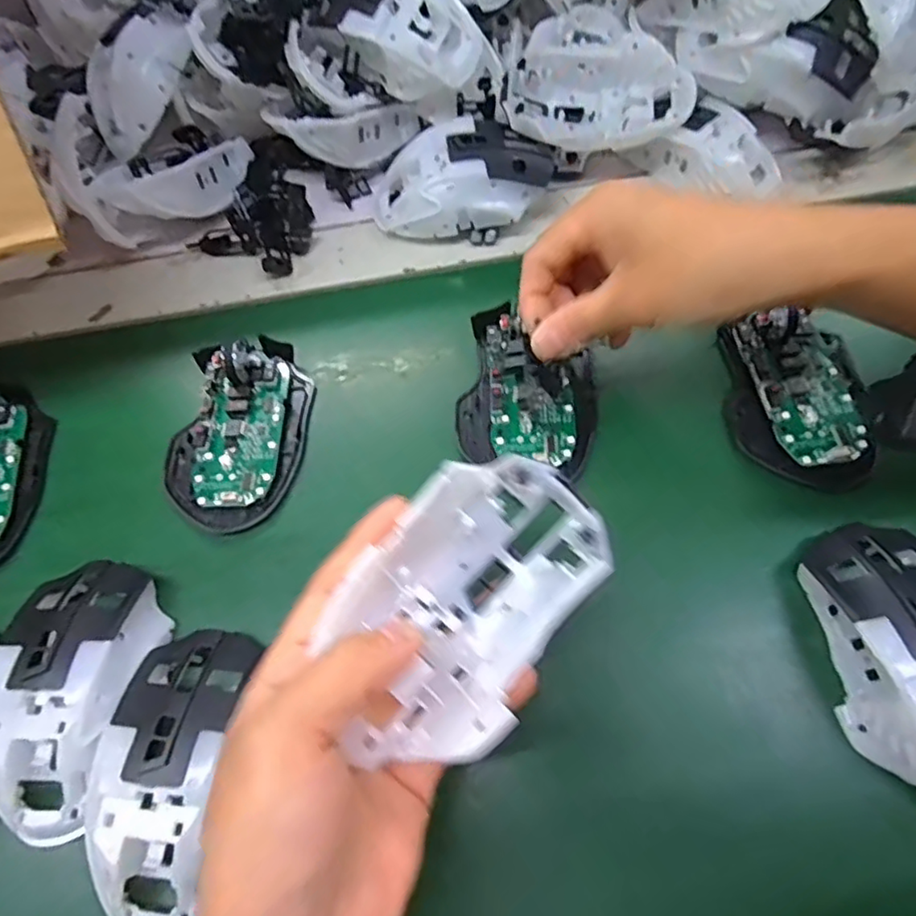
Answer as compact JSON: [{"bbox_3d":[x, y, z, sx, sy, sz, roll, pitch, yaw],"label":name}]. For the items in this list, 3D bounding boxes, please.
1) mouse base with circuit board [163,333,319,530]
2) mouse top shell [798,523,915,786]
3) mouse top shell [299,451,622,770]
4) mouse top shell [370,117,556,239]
[{"bbox_3d":[-0.120,-0.019,0.328,0.071,0.026,0.113,9,67,6],"label":"mouse base with circuit board"},{"bbox_3d":[0.189,0.082,0.250,0.058,0.030,0.112,-13,67,-3],"label":"mouse top shell"},{"bbox_3d":[0.003,0.051,0.208,0.064,0.038,0.106,32,70,18],"label":"mouse top shell"},{"bbox_3d":[0.002,-0.173,0.381,0.110,0.046,0.060,-6,66,0],"label":"mouse top shell"}]

